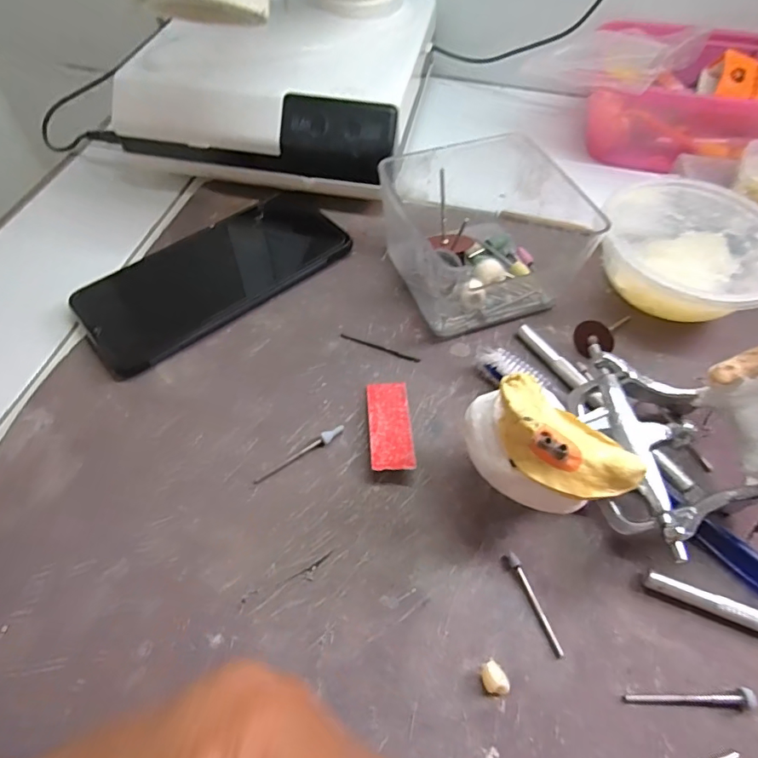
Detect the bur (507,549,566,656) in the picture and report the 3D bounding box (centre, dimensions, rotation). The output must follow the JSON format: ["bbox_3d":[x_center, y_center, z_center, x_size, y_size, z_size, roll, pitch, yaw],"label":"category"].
[{"bbox_3d":[0.065,0.094,0.203,0.005,0.004,0.042,-16,59,-10],"label":"bur"}]

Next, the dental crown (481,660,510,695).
[{"bbox_3d":[0.044,0.116,0.187,0.009,0.006,0.011,-23,60,-16],"label":"dental crown"}]

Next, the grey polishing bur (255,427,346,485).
[{"bbox_3d":[-0.039,0.037,0.238,0.050,0.005,0.005,-28,62,-16],"label":"grey polishing bur"}]

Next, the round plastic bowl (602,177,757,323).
[{"bbox_3d":[0.181,-0.071,0.290,0.097,0.041,0.102,1,57,-1],"label":"round plastic bowl"}]

